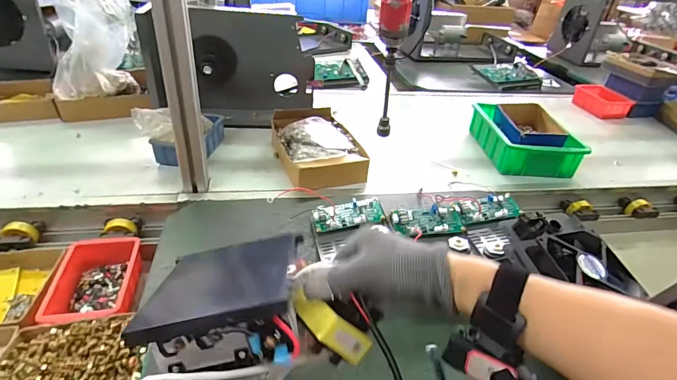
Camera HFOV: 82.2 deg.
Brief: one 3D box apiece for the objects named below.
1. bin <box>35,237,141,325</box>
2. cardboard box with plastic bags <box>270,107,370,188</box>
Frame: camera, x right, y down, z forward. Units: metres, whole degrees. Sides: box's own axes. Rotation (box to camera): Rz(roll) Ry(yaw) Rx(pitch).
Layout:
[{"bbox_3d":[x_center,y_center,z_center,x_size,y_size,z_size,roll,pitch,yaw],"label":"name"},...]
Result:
[{"bbox_3d":[-0.349,0.133,0.564,0.101,0.048,0.147,-2,35,-13],"label":"bin"},{"bbox_3d":[-0.039,-0.088,0.777,0.156,0.073,0.206,-6,36,-17],"label":"cardboard box with plastic bags"}]

